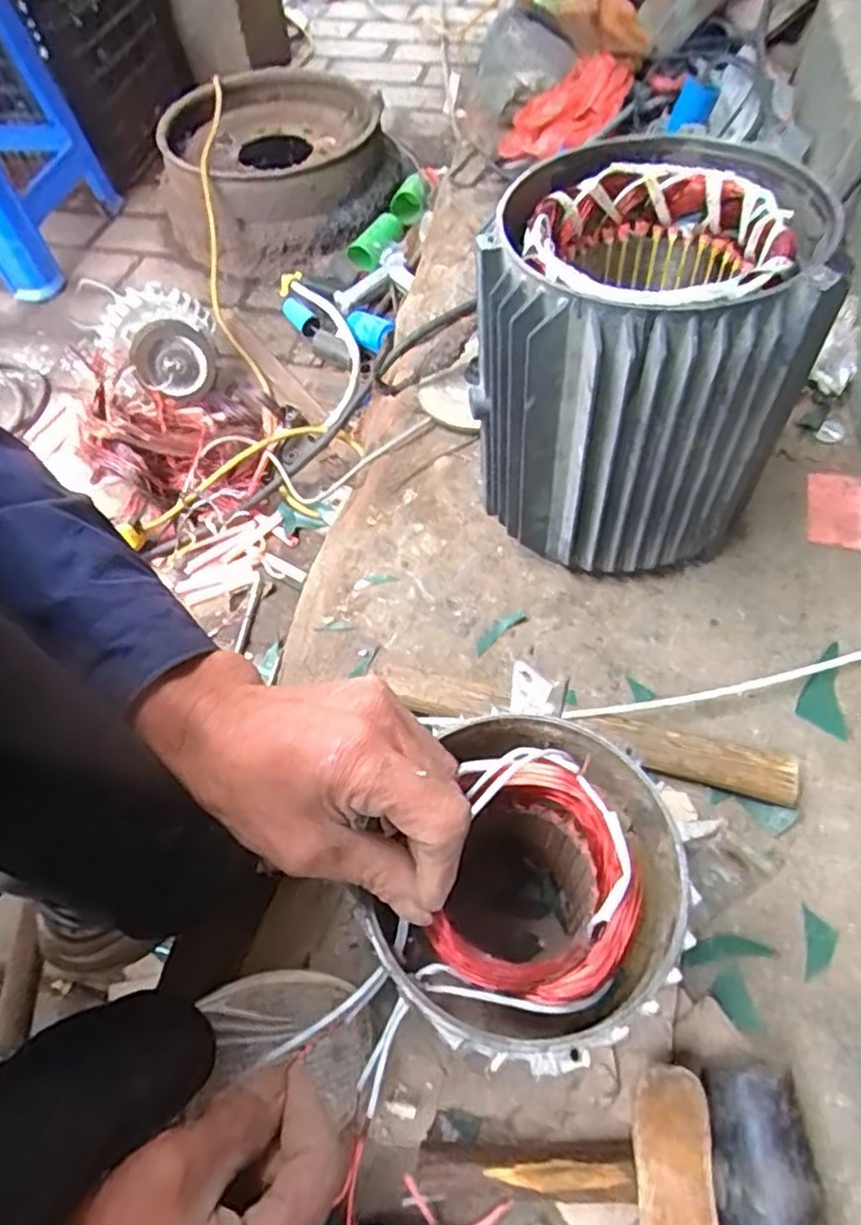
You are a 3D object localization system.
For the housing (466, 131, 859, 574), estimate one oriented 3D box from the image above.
[{"bbox_3d":[0.154,-0.191,0.551,0.228,0.260,0.231,2,57,3],"label":"housing"}]

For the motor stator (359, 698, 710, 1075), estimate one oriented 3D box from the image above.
[{"bbox_3d":[0.049,0.167,0.390,0.145,0.188,0.151,7,58,7],"label":"motor stator"}]

